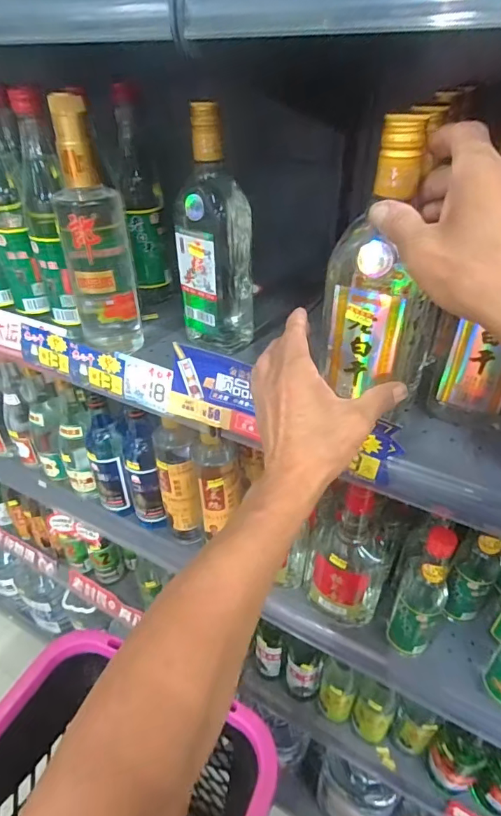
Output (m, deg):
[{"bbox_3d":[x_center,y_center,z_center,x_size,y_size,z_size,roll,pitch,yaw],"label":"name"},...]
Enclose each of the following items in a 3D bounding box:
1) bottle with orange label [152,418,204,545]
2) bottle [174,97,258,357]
[{"bbox_3d":[-0.104,0.120,0.681,0.055,0.221,0.053,-12,39,-13],"label":"bottle with orange label"},{"bbox_3d":[-0.040,-0.184,0.511,0.072,0.249,0.058,24,45,29],"label":"bottle"}]

